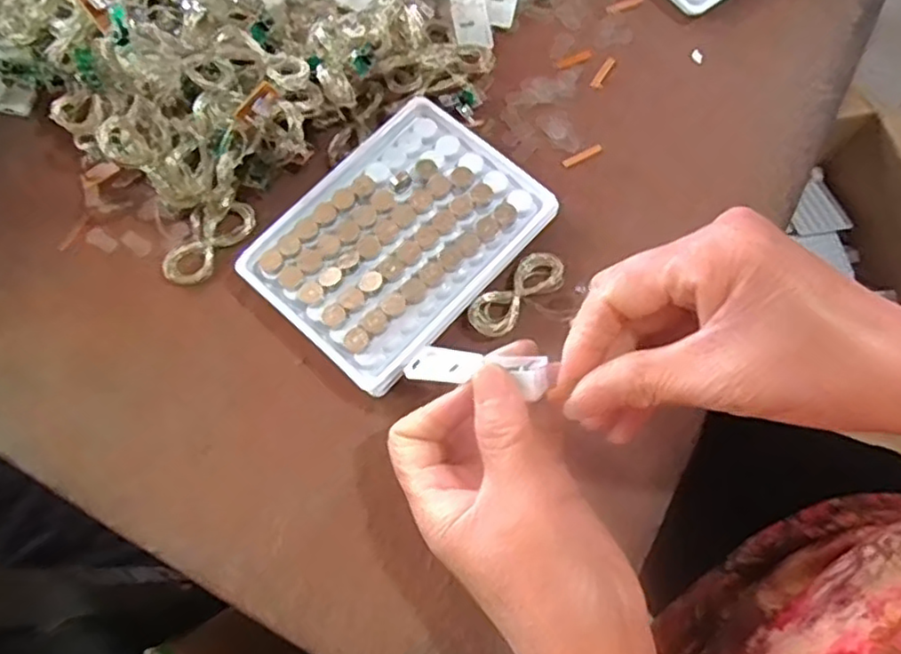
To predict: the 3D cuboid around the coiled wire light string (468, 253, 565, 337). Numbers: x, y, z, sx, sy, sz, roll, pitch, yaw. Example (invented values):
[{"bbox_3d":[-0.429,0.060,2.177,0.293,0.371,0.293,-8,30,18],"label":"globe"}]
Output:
[{"bbox_3d":[0.033,-0.016,0.326,0.054,0.006,0.021,-41,75,-11],"label":"coiled wire light string"}]

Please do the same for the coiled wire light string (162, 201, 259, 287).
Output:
[{"bbox_3d":[-0.121,-0.042,0.345,0.022,0.005,0.053,41,77,14],"label":"coiled wire light string"}]

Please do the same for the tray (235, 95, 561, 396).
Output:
[{"bbox_3d":[-0.025,-0.044,0.330,0.098,0.021,0.130,39,77,13],"label":"tray"}]

